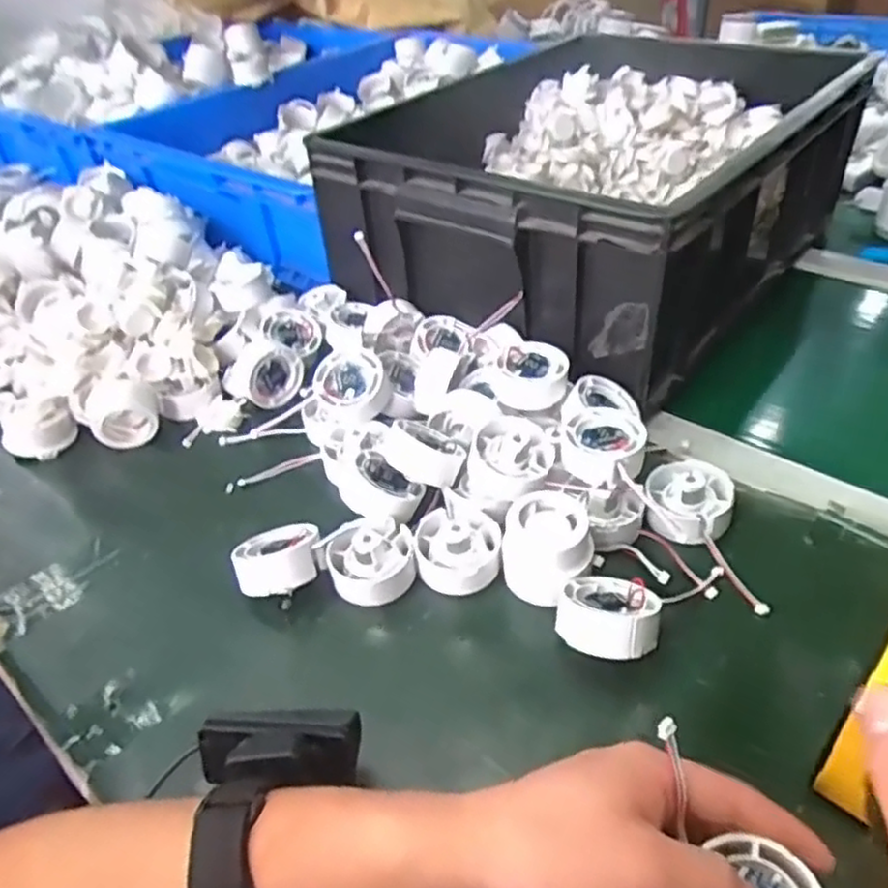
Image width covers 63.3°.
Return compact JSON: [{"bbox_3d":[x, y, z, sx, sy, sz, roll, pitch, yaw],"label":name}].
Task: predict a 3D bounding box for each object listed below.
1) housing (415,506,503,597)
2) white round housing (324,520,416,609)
[{"bbox_3d":[0.009,0.064,0.459,0.053,0.023,0.063,-1,40,5],"label":"housing"},{"bbox_3d":[-0.043,0.073,0.456,0.055,0.028,0.050,-3,40,3],"label":"white round housing"}]

